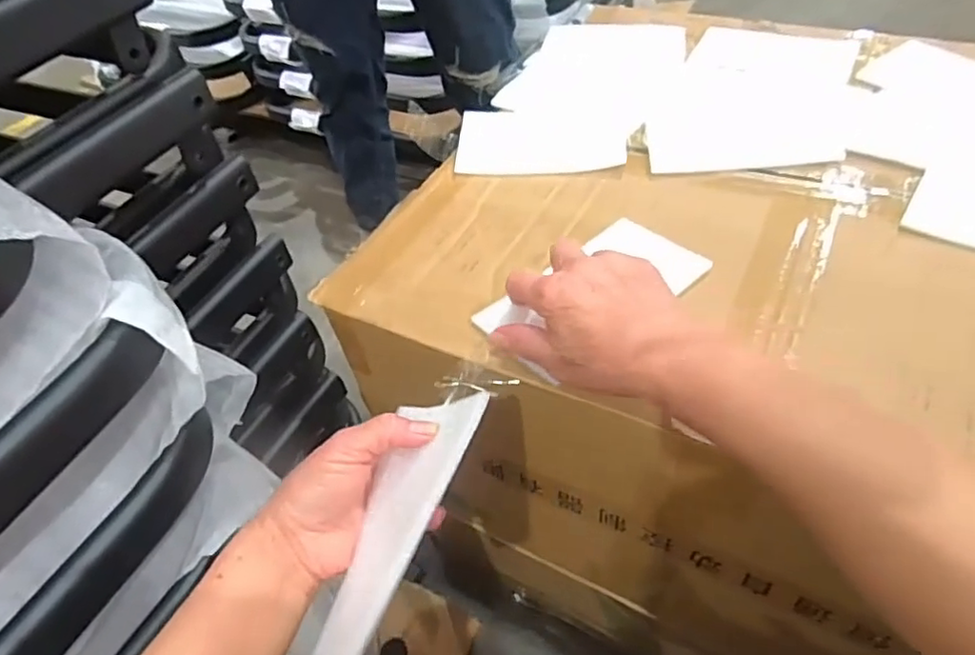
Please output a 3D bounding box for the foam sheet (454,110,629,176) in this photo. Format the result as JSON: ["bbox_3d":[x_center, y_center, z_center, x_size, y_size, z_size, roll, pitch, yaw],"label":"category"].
[{"bbox_3d":[0.048,-0.165,0.544,0.144,0.007,0.080,1,57,7],"label":"foam sheet"}]

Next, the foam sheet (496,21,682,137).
[{"bbox_3d":[0.111,-0.261,0.618,0.148,0.005,0.194,16,52,19],"label":"foam sheet"}]

